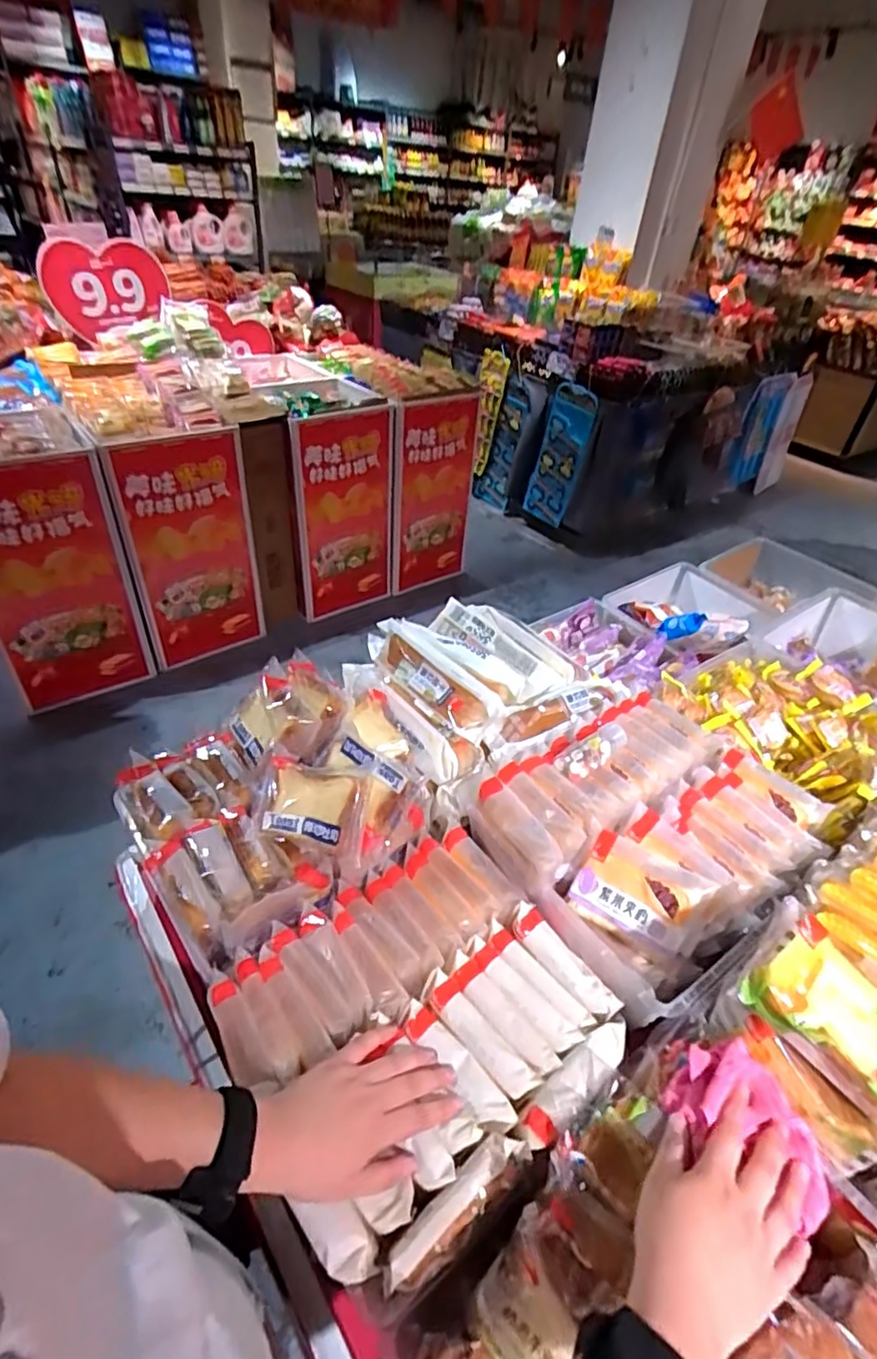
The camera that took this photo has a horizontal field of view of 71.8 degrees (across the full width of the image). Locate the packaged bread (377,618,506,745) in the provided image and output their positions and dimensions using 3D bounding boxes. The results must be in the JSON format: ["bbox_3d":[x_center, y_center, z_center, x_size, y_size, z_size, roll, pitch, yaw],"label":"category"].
[{"bbox_3d":[-0.012,-0.009,0.855,0.090,0.042,0.256,-22,48,-28],"label":"packaged bread"}]

